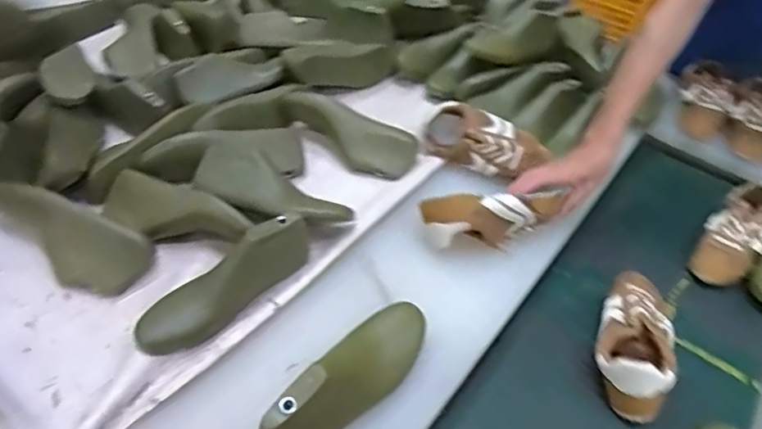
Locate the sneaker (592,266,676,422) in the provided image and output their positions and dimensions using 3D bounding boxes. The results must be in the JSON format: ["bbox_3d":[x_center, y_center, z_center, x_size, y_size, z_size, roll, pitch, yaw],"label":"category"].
[{"bbox_3d":[0.343,0.153,0.723,0.090,0.074,0.232,21,49,16],"label":"sneaker"}]

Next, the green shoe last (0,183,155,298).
[{"bbox_3d":[-0.420,0.016,0.709,0.247,0.068,0.096,25,50,20],"label":"green shoe last"}]

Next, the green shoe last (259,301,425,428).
[{"bbox_3d":[-0.031,0.174,0.580,0.072,0.083,0.231,27,51,22],"label":"green shoe last"}]

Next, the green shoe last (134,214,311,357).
[{"bbox_3d":[-0.187,0.080,0.662,0.232,0.079,0.070,-31,55,-28],"label":"green shoe last"}]

